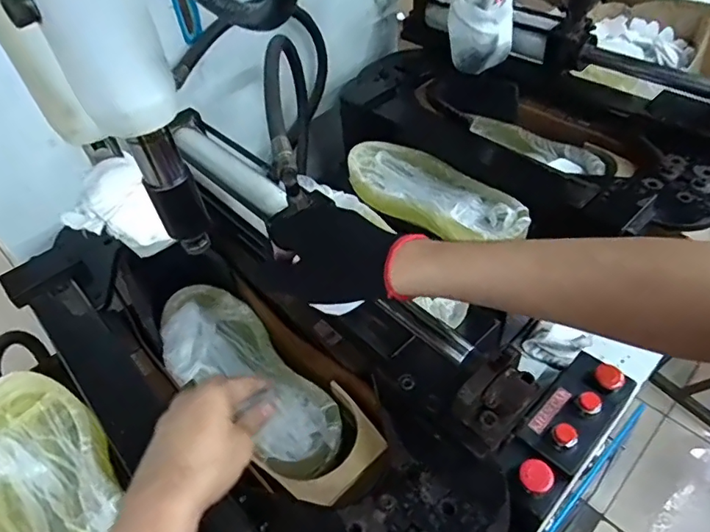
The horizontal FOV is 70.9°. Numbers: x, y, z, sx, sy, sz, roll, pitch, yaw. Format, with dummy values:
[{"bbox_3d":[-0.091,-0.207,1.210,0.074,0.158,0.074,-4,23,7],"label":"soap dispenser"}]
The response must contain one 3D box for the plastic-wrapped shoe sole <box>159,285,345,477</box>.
[{"bbox_3d":[-0.126,0.115,0.558,0.102,0.052,0.282,-37,55,-24],"label":"plastic-wrapped shoe sole"}]

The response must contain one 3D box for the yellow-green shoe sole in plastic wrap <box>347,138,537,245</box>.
[{"bbox_3d":[0.107,-0.106,0.716,0.116,0.042,0.296,-34,53,-22],"label":"yellow-green shoe sole in plastic wrap"}]

